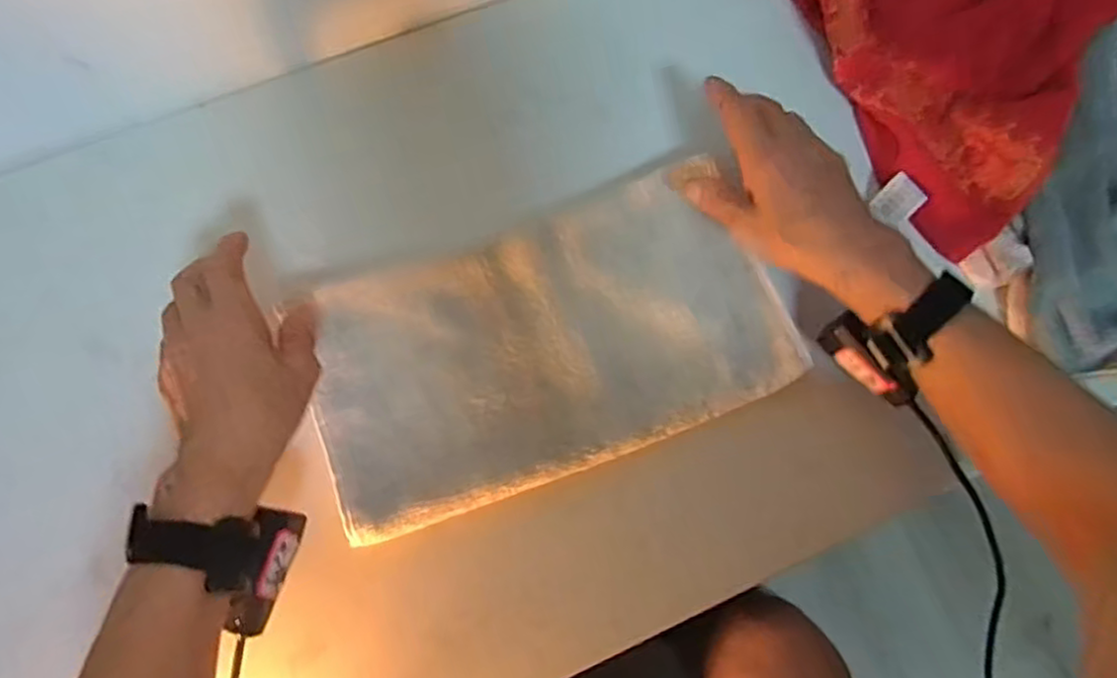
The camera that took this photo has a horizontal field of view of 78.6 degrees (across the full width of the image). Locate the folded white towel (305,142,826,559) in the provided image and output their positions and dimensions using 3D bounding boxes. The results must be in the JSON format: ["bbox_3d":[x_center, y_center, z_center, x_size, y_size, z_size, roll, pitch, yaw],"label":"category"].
[{"bbox_3d":[-0.008,0.003,0.476,0.317,0.013,0.177,-20,76,-5],"label":"folded white towel"}]

